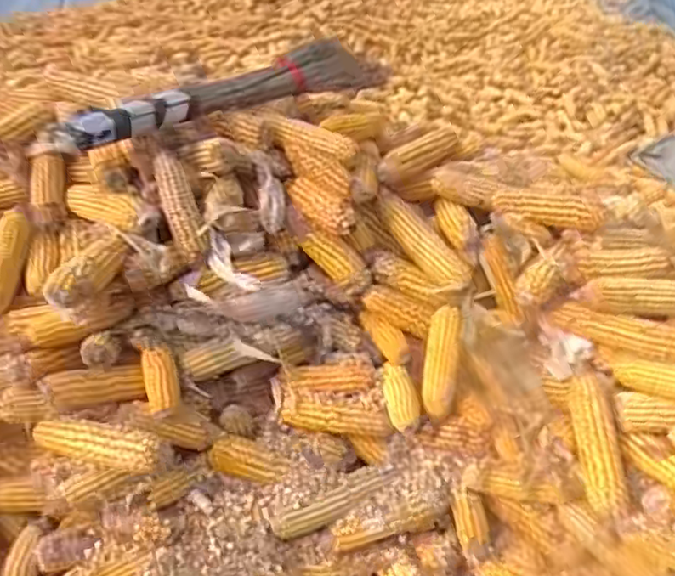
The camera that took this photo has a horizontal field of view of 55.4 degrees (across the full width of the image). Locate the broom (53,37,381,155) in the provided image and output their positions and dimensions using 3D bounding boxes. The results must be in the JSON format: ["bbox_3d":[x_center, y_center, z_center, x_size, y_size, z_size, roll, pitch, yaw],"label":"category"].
[{"bbox_3d":[-0.132,-0.320,1.004,0.097,0.078,0.665,18,34,32],"label":"broom"}]

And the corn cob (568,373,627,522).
[{"bbox_3d":[0.330,0.203,0.821,0.041,0.182,0.043,-13,2,-21],"label":"corn cob"}]

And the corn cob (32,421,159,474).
[{"bbox_3d":[-0.303,0.194,0.808,0.189,0.042,0.042,8,29,18],"label":"corn cob"}]

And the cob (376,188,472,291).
[{"bbox_3d":[0.120,-0.069,0.934,0.181,0.047,0.045,48,41,2],"label":"cob"}]

